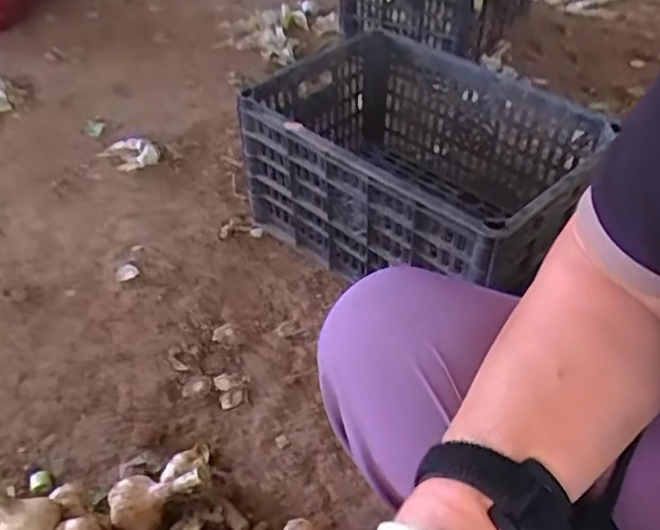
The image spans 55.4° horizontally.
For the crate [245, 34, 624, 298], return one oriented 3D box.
[{"bbox_3d":[0.131,-0.124,0.886,0.420,0.221,0.326,32,51,32],"label":"crate"}]

